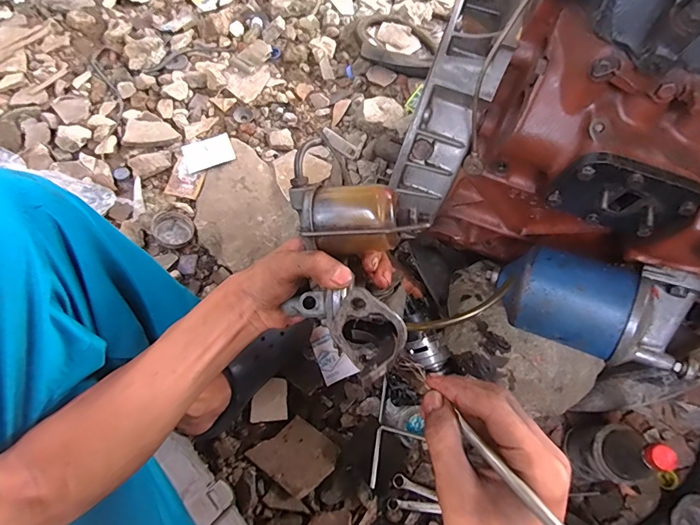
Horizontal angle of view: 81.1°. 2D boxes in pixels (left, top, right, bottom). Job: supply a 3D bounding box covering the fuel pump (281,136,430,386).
[{"bbox_3d":[-0.003,0.008,0.307,0.099,0.078,0.134,11,68,5],"label":"fuel pump"}]

